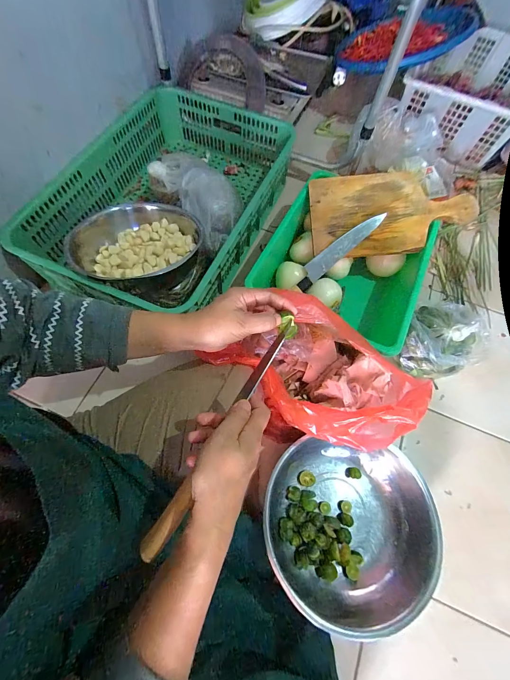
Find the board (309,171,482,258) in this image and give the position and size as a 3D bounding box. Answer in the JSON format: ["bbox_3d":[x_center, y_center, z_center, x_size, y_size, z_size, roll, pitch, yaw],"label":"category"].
[{"bbox_3d":[0.284,-0.268,0.585,0.326,0.020,0.173,-3,86,5],"label":"board"}]

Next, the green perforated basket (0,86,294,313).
[{"bbox_3d":[-0.190,-0.321,0.644,0.394,0.136,0.568,24,68,7],"label":"green perforated basket"}]

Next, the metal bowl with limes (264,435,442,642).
[{"bbox_3d":[0.145,0.293,0.444,0.247,0.080,0.234,10,67,1],"label":"metal bowl with limes"}]

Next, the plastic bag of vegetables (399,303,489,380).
[{"bbox_3d":[0.366,-0.001,0.550,0.158,0.109,0.138,-26,71,-14],"label":"plastic bag of vegetables"}]

